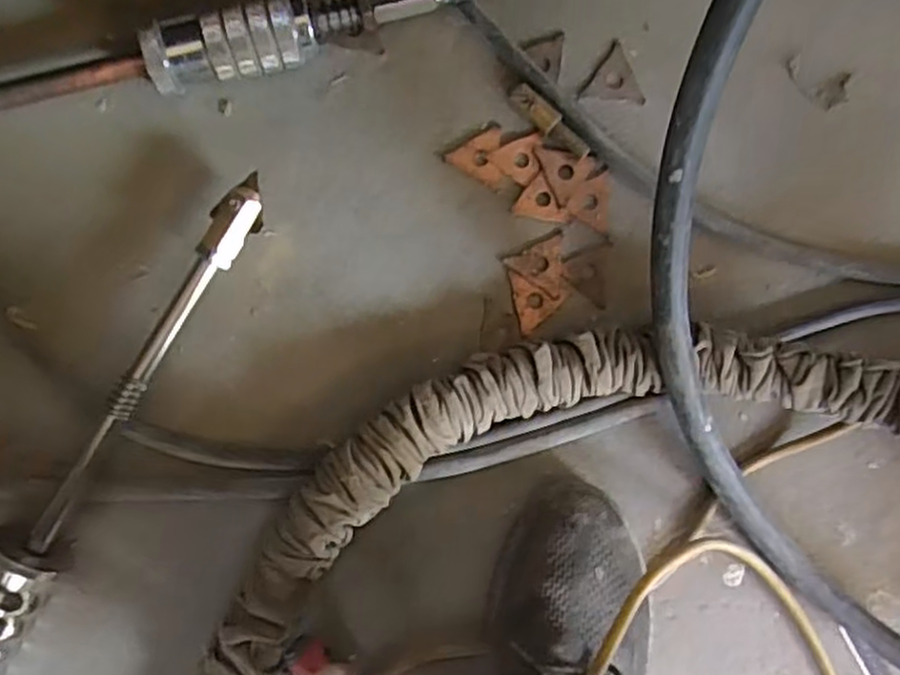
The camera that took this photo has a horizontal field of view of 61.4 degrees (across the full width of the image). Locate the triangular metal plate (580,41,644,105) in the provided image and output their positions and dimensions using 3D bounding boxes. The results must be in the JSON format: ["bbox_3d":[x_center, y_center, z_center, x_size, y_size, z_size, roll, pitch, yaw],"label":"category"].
[{"bbox_3d":[0.104,-0.168,0.479,0.039,0.004,0.036,7,91,-5],"label":"triangular metal plate"}]

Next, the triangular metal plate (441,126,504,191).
[{"bbox_3d":[0.021,-0.116,0.474,0.037,0.004,0.032,29,89,-5],"label":"triangular metal plate"}]

